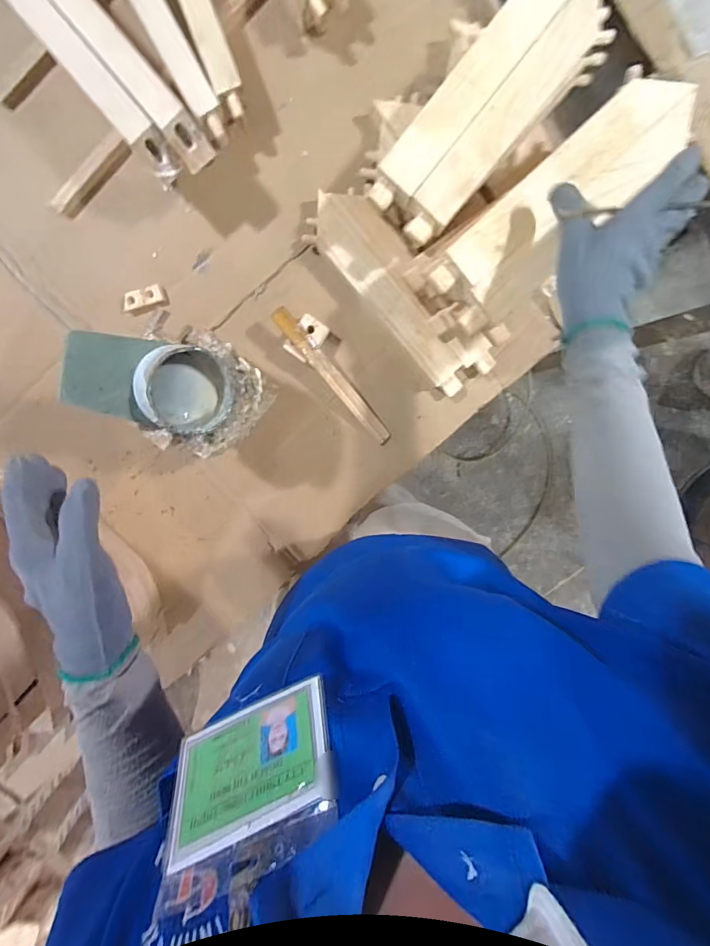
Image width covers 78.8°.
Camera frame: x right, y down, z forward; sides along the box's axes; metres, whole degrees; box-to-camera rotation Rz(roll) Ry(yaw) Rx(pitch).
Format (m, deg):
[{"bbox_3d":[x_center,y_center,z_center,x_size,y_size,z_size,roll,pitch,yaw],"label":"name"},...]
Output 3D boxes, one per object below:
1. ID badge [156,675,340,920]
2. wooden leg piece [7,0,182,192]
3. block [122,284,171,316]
[{"bbox_3d":[-0.057,0.167,0.233,0.098,0.083,0.005,-28,123,6],"label":"ID badge"},{"bbox_3d":[-0.292,-0.429,0.426,0.031,0.037,0.304,-40,98,5],"label":"wooden leg piece"},{"bbox_3d":[-0.267,-0.220,0.549,0.054,0.013,0.027,-17,99,1],"label":"block"}]

